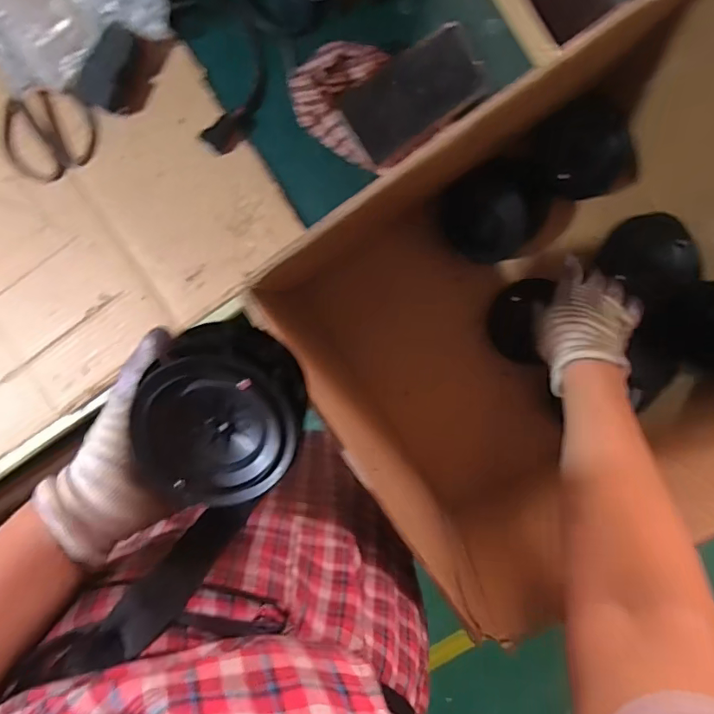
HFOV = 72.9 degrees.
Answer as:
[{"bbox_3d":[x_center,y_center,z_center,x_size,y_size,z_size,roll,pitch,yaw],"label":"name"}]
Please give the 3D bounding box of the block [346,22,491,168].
[{"bbox_3d":[0.064,-0.282,0.516,0.146,0.011,0.077,-30,121,8],"label":"block"}]

